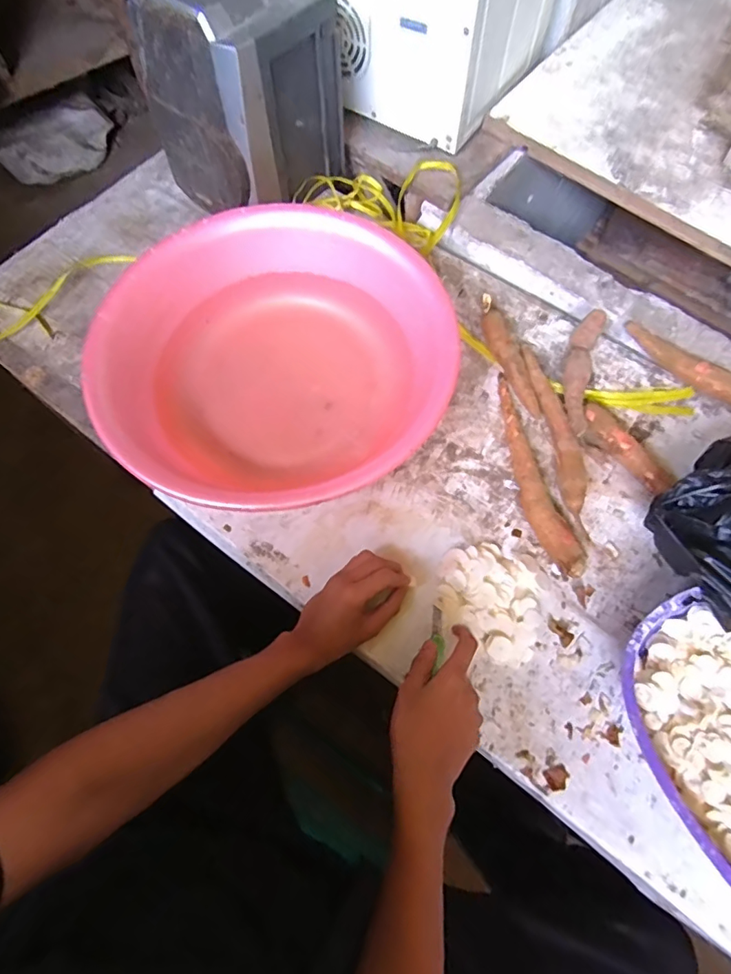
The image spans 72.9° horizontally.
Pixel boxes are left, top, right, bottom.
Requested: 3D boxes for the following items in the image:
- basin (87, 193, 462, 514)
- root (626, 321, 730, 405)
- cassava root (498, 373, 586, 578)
[{"bbox_3d":[-0.102,-0.162,0.626,0.408,0.126,0.400,-1,70,2],"label":"basin"},{"bbox_3d":[0.435,-0.159,0.660,0.193,0.026,0.041,36,75,14],"label":"root"},{"bbox_3d":[0.200,-0.020,0.608,0.046,0.039,0.286,-12,70,-6],"label":"cassava root"}]

